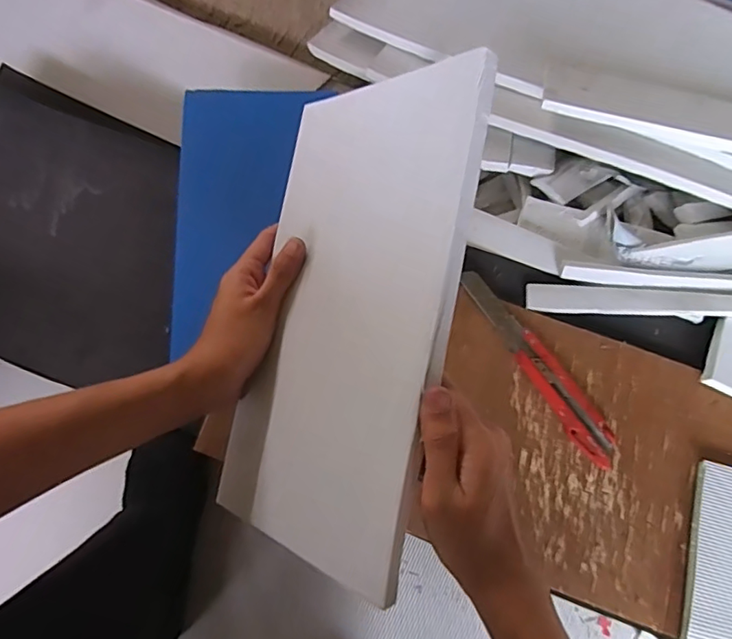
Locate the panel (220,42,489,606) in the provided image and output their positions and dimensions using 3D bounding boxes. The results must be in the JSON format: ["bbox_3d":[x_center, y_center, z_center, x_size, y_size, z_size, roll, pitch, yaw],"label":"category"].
[{"bbox_3d":[-0.014,-0.006,0.321,0.148,0.011,0.277,8,85,45],"label":"panel"}]

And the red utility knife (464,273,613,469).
[{"bbox_3d":[0.157,0.039,0.490,0.032,0.016,0.204,-33,80,-6],"label":"red utility knife"}]

